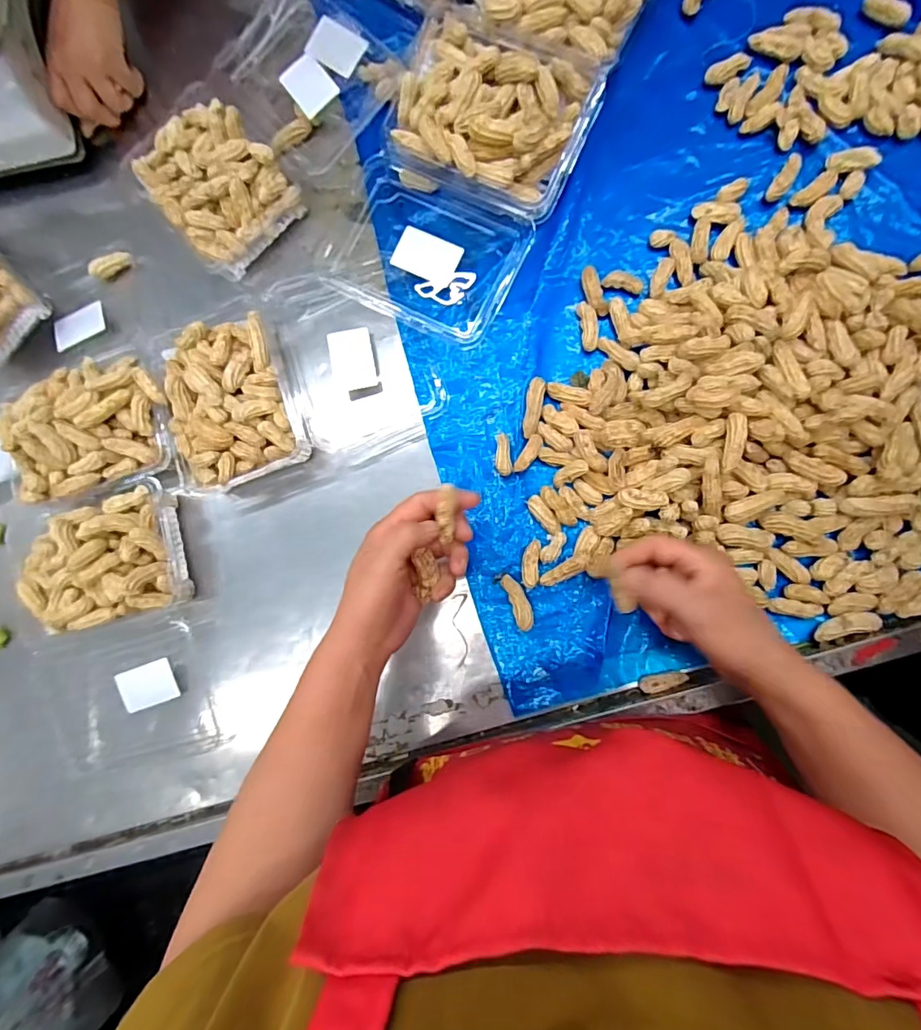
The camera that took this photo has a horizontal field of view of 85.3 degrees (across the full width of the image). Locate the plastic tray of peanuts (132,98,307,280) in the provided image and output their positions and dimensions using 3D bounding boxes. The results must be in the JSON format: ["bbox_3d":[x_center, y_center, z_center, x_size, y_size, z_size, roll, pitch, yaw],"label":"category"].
[{"bbox_3d":[-0.240,-0.325,0.490,0.116,0.052,0.155,-40,81,4],"label":"plastic tray of peanuts"}]

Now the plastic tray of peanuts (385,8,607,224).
[{"bbox_3d":[0.024,-0.363,0.449,0.180,0.061,0.153,23,90,9],"label":"plastic tray of peanuts"}]

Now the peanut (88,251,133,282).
[{"bbox_3d":[-0.365,-0.263,0.521,0.044,0.015,0.017,-22,83,7],"label":"peanut"}]

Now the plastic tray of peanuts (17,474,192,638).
[{"bbox_3d":[-0.343,0.043,0.476,0.151,0.057,0.116,-14,84,7],"label":"plastic tray of peanuts"}]

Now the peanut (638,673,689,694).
[{"bbox_3d":[0.169,0.138,0.417,0.040,0.015,0.013,-14,84,7],"label":"peanut"}]

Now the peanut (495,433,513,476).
[{"bbox_3d":[0.038,-0.053,0.444,0.014,0.015,0.038,-7,85,8],"label":"peanut"}]

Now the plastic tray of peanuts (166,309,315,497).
[{"bbox_3d":[-0.220,-0.103,0.471,0.128,0.056,0.149,-22,83,7],"label":"plastic tray of peanuts"}]

